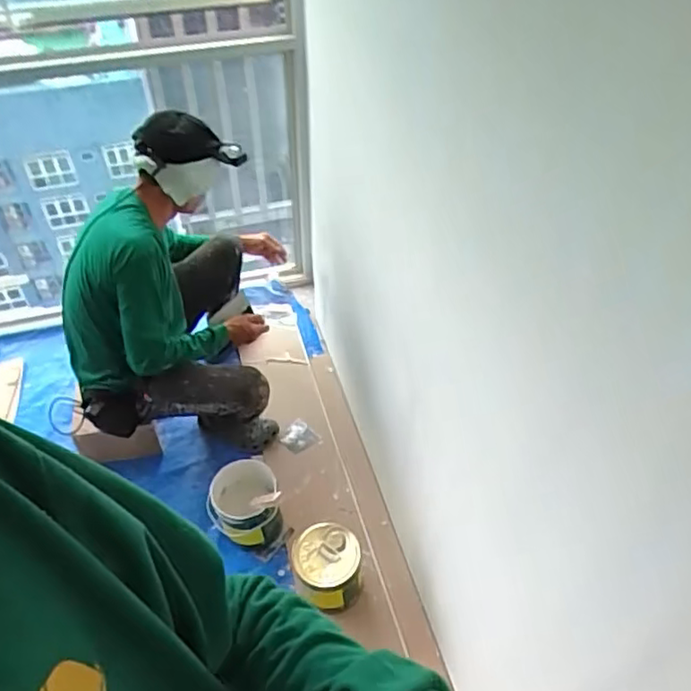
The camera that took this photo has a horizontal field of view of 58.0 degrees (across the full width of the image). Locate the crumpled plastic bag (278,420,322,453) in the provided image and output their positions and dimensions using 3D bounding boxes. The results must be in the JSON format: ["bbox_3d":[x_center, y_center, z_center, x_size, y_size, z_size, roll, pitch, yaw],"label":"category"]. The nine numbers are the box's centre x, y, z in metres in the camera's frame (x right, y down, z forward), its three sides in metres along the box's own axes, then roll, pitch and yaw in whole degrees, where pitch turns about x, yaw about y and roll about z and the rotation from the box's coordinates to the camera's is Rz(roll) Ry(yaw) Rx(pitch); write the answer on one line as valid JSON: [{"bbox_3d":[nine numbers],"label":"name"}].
[{"bbox_3d":[-0.131,0.279,1.846,0.110,0.014,0.089,37,86,26],"label":"crumpled plastic bag"}]

